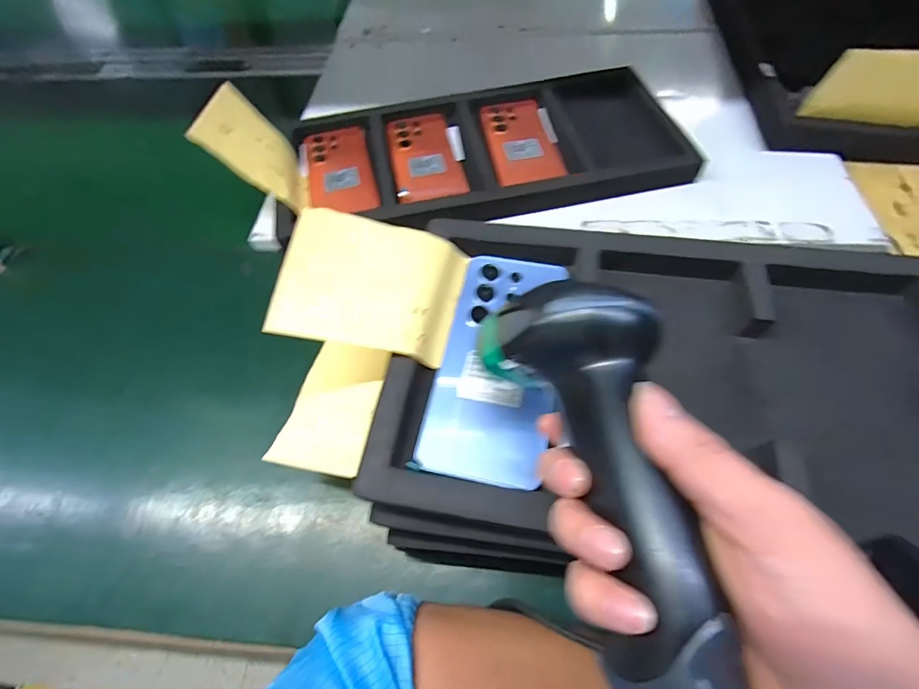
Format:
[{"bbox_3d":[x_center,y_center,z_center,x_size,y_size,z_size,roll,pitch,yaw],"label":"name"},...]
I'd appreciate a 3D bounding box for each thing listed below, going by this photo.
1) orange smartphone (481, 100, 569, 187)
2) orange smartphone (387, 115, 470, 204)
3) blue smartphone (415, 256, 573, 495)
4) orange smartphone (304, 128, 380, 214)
[{"bbox_3d":[0.080,-0.258,0.532,0.084,0.009,0.156,-8,60,-2],"label":"orange smartphone"},{"bbox_3d":[-0.044,-0.237,0.521,0.080,0.005,0.156,-11,60,-4],"label":"orange smartphone"},{"bbox_3d":[0.028,0.008,0.290,0.078,0.007,0.168,9,61,8],"label":"blue smartphone"},{"bbox_3d":[-0.146,-0.211,0.511,0.076,0.009,0.167,-12,57,-7],"label":"orange smartphone"}]

